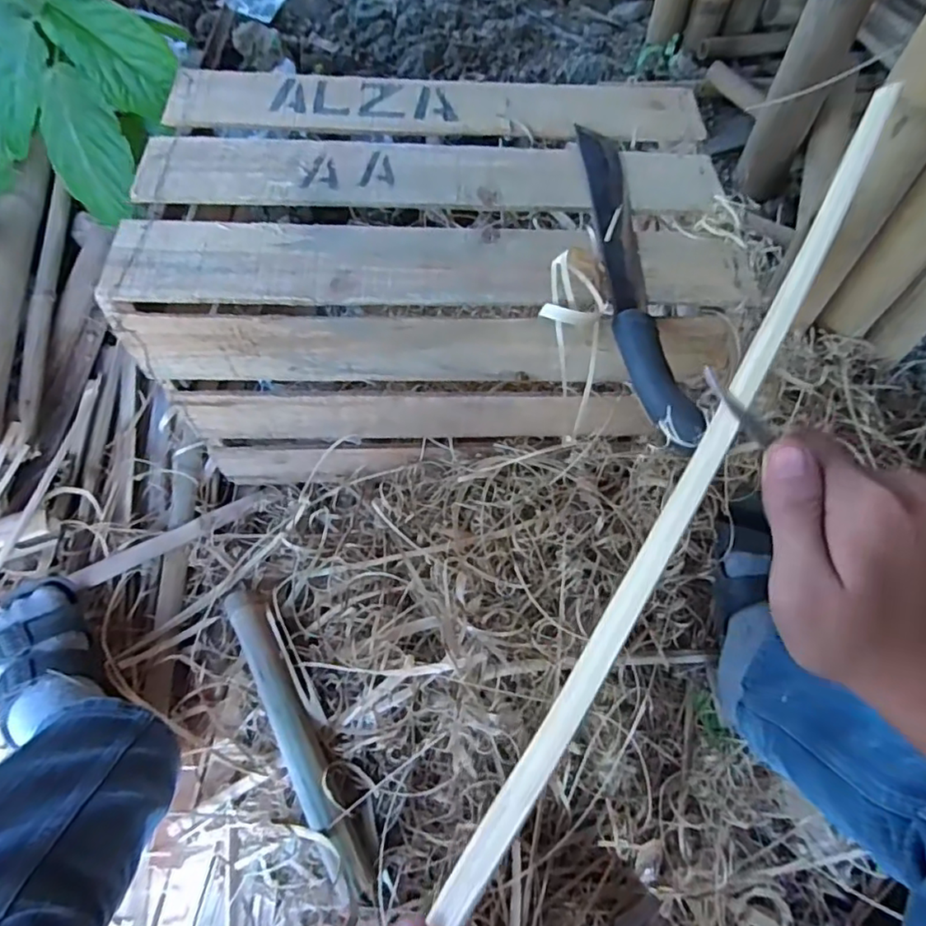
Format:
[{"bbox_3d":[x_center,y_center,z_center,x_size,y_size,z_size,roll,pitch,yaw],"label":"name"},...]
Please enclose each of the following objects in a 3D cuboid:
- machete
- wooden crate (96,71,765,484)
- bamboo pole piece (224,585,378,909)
[{"bbox_3d":[0.153,-0.185,0.538,0.058,0.027,0.383,-4,61,-4],"label":"machete"},{"bbox_3d":[-0.030,-0.208,0.701,0.573,0.304,0.354,1,61,-2],"label":"wooden crate"},{"bbox_3d":[-0.195,0.302,0.658,0.054,0.041,0.361,-28,66,-17],"label":"bamboo pole piece"}]

